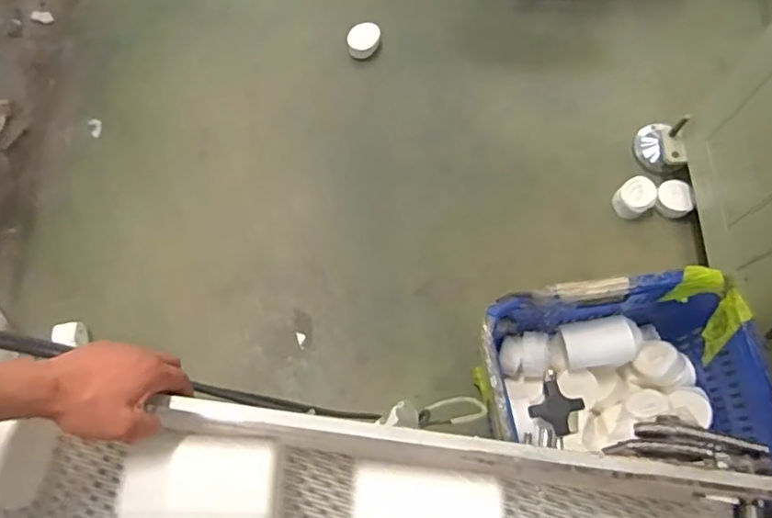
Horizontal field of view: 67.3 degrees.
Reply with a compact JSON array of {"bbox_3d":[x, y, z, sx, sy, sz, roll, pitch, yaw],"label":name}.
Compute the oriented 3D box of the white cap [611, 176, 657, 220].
[{"bbox_3d":[0.653,-0.160,1.528,0.092,0.068,0.114,41,76,13],"label":"white cap"}]

